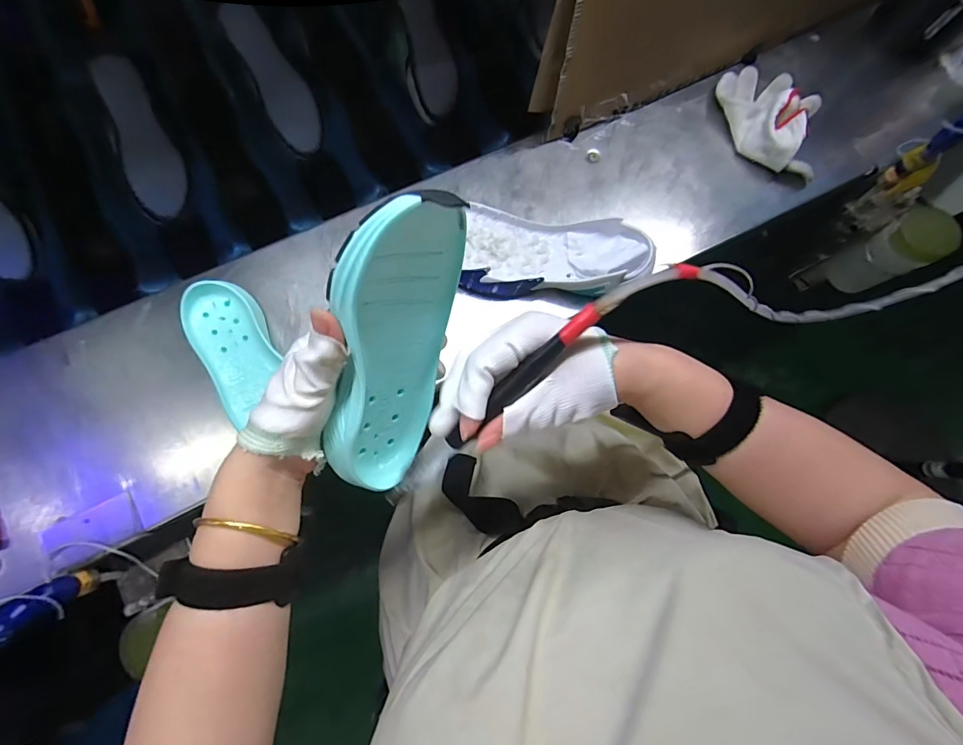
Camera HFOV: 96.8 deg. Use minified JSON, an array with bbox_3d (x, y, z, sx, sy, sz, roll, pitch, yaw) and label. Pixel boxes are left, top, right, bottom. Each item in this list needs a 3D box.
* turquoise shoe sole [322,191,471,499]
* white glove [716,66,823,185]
[{"bbox_3d":[-0.049,-0.008,0.271,0.027,0.201,0.085,33,37,30],"label":"turquoise shoe sole"},{"bbox_3d":[0.361,-0.311,0.521,0.095,0.053,0.166,-19,80,-7],"label":"white glove"}]

